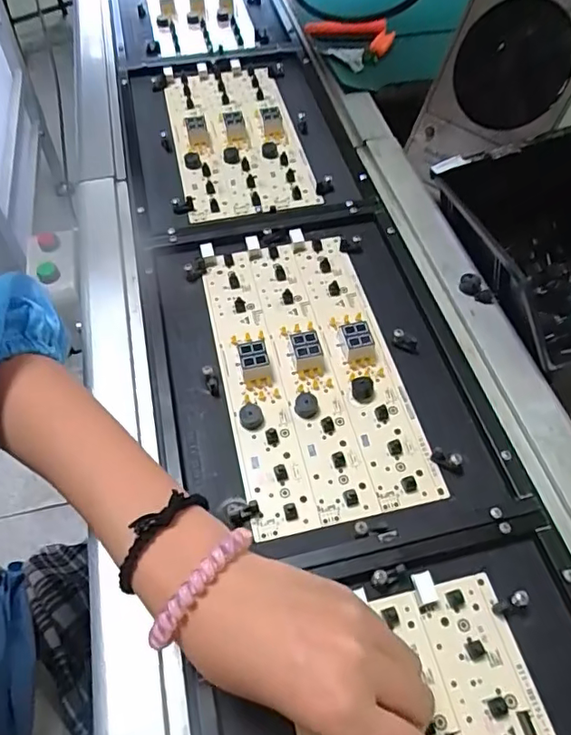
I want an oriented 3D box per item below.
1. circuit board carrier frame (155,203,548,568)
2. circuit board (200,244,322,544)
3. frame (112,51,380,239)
[{"bbox_3d":[0.015,-0.006,0.407,0.221,0.019,0.304,-12,56,-6],"label":"circuit board carrier frame"},{"bbox_3d":[-0.028,-0.003,0.403,0.044,0.018,0.253,-12,56,-6],"label":"circuit board"},{"bbox_3d":[-0.057,-0.255,0.579,0.222,0.021,0.294,-11,56,-6],"label":"frame"}]

